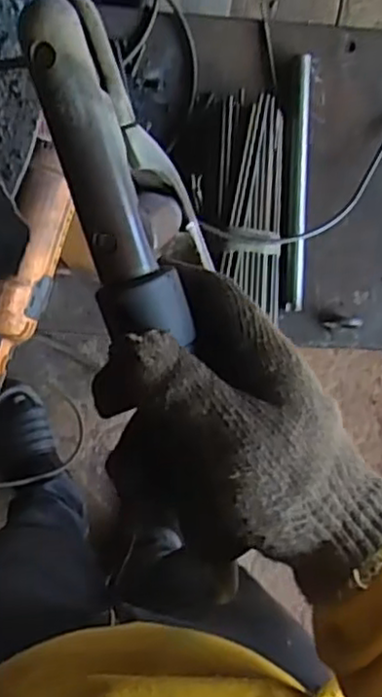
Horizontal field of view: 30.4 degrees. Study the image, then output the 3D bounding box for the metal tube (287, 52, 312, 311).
[{"bbox_3d":[0.106,-0.160,0.684,0.019,0.018,0.241,3,90,-5],"label":"metal tube"}]

